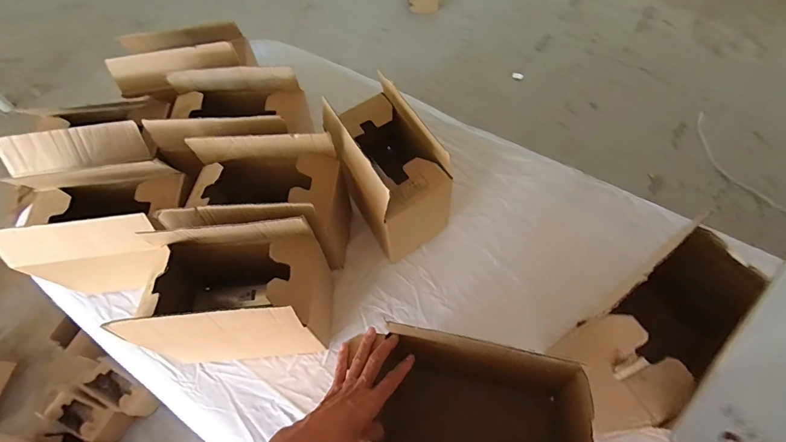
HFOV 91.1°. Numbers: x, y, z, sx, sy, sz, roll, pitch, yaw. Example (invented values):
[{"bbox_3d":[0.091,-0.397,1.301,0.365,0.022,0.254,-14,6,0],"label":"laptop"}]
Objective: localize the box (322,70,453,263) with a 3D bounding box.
[{"bbox_3d":[-0.012,-0.096,0.693,0.144,0.239,0.288,-23,62,-11],"label":"box"}]

